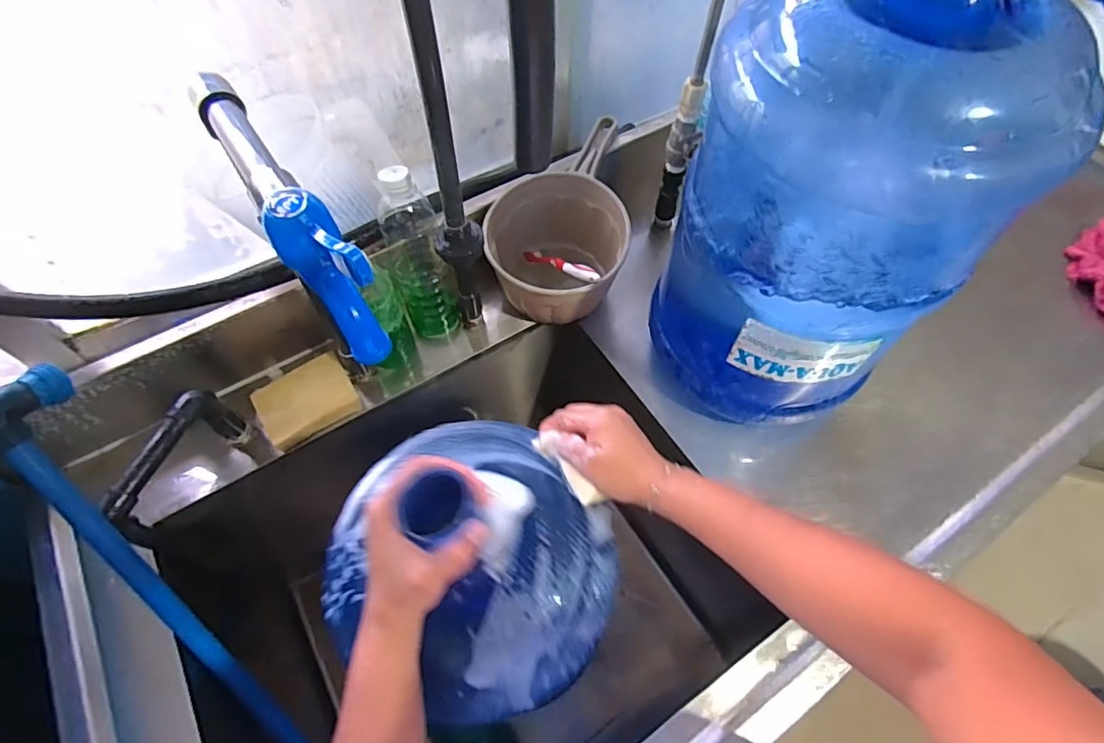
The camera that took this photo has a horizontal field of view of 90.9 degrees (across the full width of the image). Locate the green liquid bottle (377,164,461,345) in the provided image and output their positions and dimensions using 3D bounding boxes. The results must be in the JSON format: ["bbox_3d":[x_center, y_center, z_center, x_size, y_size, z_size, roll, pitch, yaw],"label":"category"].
[{"bbox_3d":[-0.150,-0.124,0.617,0.062,0.208,0.056,-28,62,-16],"label":"green liquid bottle"}]

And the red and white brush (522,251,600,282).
[{"bbox_3d":[0.009,-0.130,0.659,0.018,0.012,0.169,-27,29,-16],"label":"red and white brush"}]

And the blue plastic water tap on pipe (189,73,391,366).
[{"bbox_3d":[-0.153,-0.100,0.296,0.024,0.079,0.210,-31,63,-18],"label":"blue plastic water tap on pipe"}]

